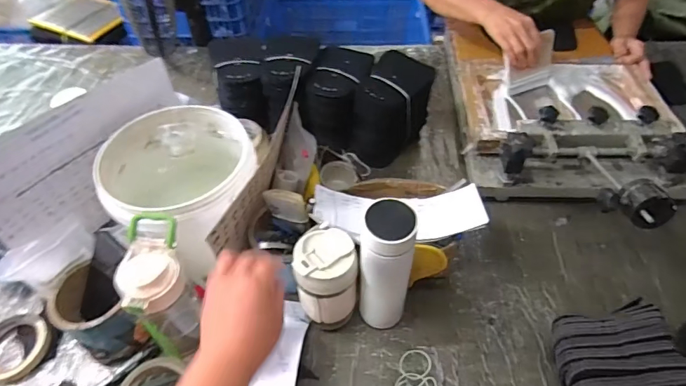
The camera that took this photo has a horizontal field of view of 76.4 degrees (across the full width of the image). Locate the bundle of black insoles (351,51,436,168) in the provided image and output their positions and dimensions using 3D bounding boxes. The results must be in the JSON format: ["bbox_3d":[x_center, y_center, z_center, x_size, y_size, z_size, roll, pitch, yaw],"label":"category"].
[{"bbox_3d":[0.099,-0.156,0.842,0.112,0.160,0.154,20,53,18],"label":"bundle of black insoles"}]

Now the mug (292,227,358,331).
[{"bbox_3d":[-0.021,0.126,0.612,0.080,0.153,0.077,-5,49,-2],"label":"mug"}]

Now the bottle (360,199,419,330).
[{"bbox_3d":[0.056,0.108,0.572,0.064,0.236,0.055,4,50,6],"label":"bottle"}]

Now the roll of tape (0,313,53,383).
[{"bbox_3d":[-0.479,0.223,0.634,0.102,0.030,0.095,-1,49,1],"label":"roll of tape"}]

